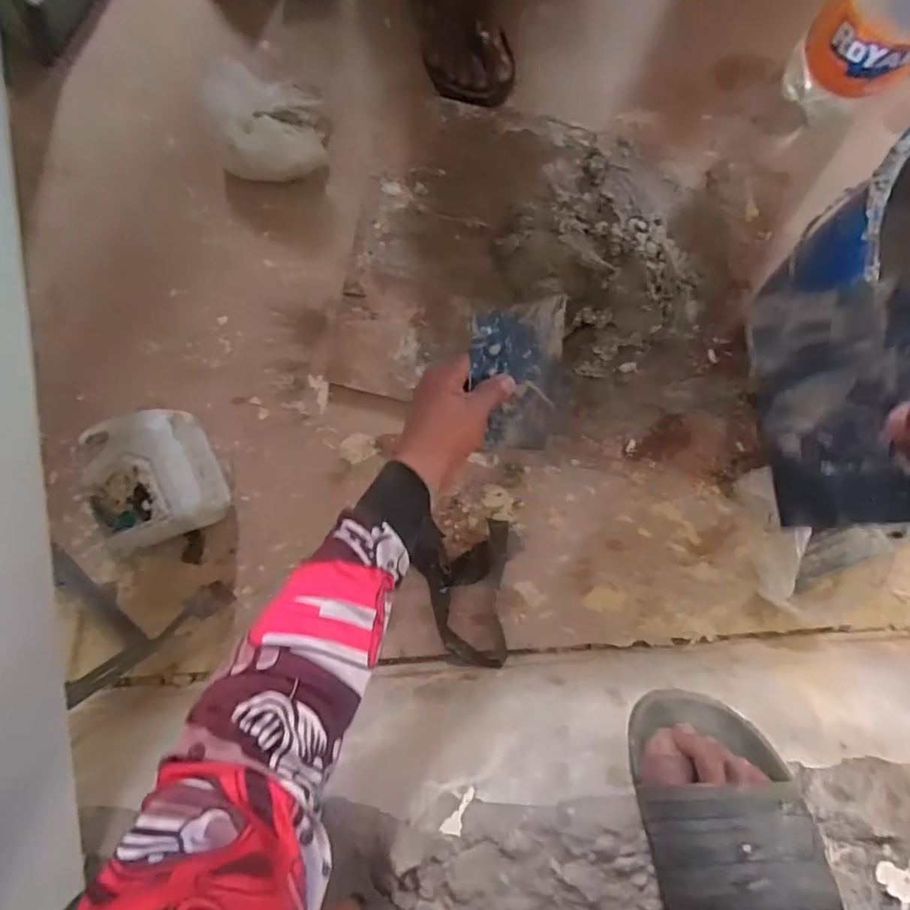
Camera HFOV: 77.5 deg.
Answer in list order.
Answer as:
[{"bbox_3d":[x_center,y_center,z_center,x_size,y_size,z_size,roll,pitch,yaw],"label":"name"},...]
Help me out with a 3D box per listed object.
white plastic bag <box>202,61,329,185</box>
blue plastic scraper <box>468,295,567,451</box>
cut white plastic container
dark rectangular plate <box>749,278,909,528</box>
[{"bbox_3d":[-0.222,-0.398,0.692,0.117,0.081,0.118,-5,91,8],"label":"white plastic bag"},{"bbox_3d":[0.057,-0.069,0.521,0.096,0.007,0.139,-9,114,-28],"label":"blue plastic scraper"},{"bbox_3d":[-0.379,0.026,0.714,0.135,0.104,0.167,-23,89,8],"label":"cut white plastic container"},{"bbox_3d":[0.219,-0.025,0.314,0.006,0.097,0.134,-16,98,-31],"label":"dark rectangular plate"}]

